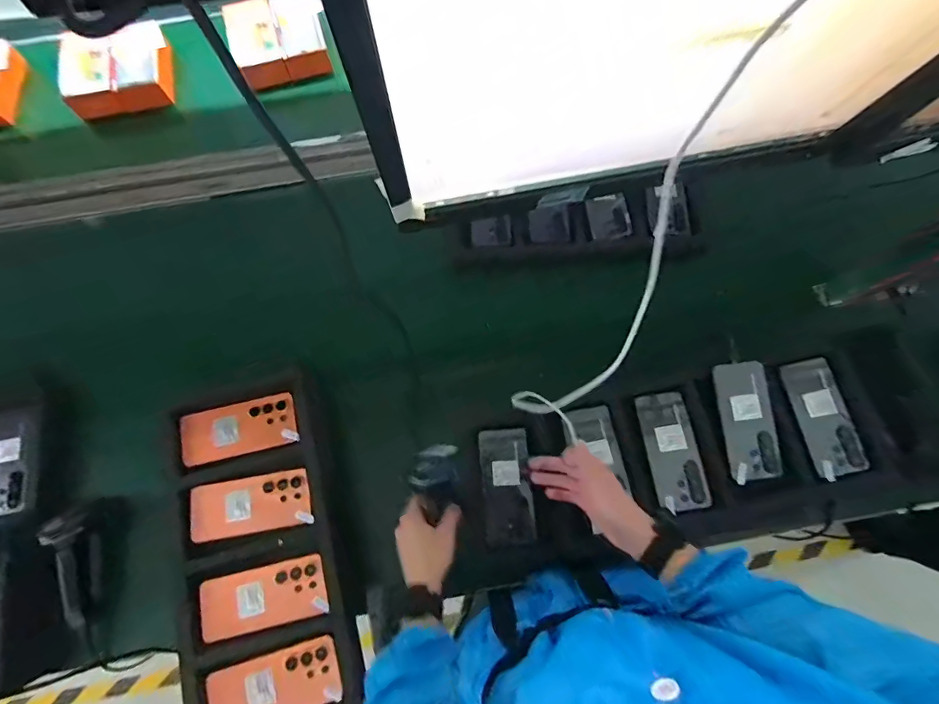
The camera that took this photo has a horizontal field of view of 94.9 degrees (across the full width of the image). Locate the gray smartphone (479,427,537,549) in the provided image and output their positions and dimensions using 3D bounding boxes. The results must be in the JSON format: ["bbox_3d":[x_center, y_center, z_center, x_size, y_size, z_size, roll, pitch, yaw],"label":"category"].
[{"bbox_3d":[0.057,0.201,0.654,0.072,0.015,0.164,-5,76,0],"label":"gray smartphone"}]

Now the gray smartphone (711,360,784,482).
[{"bbox_3d":[0.407,0.099,0.627,0.073,0.014,0.165,-9,80,7],"label":"gray smartphone"}]

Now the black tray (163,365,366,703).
[{"bbox_3d":[-0.296,0.278,0.614,0.228,0.030,0.477,-17,74,-3],"label":"black tray"}]

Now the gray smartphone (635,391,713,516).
[{"bbox_3d":[0.299,0.143,0.631,0.073,0.008,0.165,-8,74,0],"label":"gray smartphone"}]

